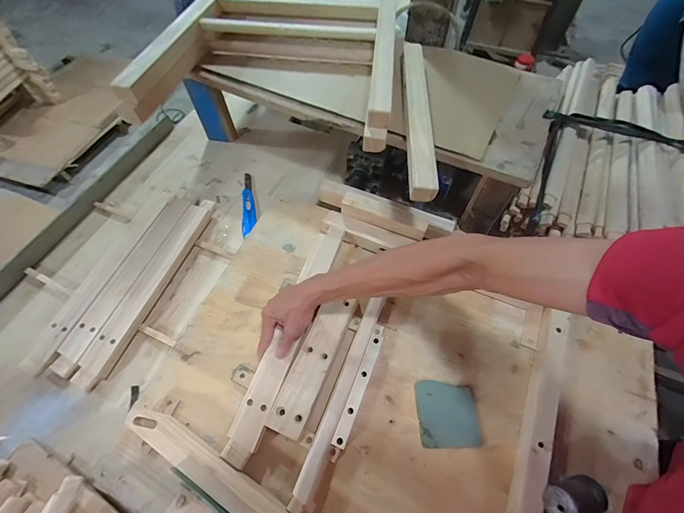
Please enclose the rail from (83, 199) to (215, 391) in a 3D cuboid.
[{"bbox_3d":[-0.388,0.048,0.672,0.052,0.032,0.416,17,61,10],"label":"rail"}]

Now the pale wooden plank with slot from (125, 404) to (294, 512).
[{"bbox_3d":[-0.151,0.331,0.457,0.399,0.035,0.043,26,64,16],"label":"pale wooden plank with slot"}]

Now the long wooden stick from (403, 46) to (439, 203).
[{"bbox_3d":[0.147,-0.281,0.625,0.048,0.038,0.424,4,60,3],"label":"long wooden stick"}]

